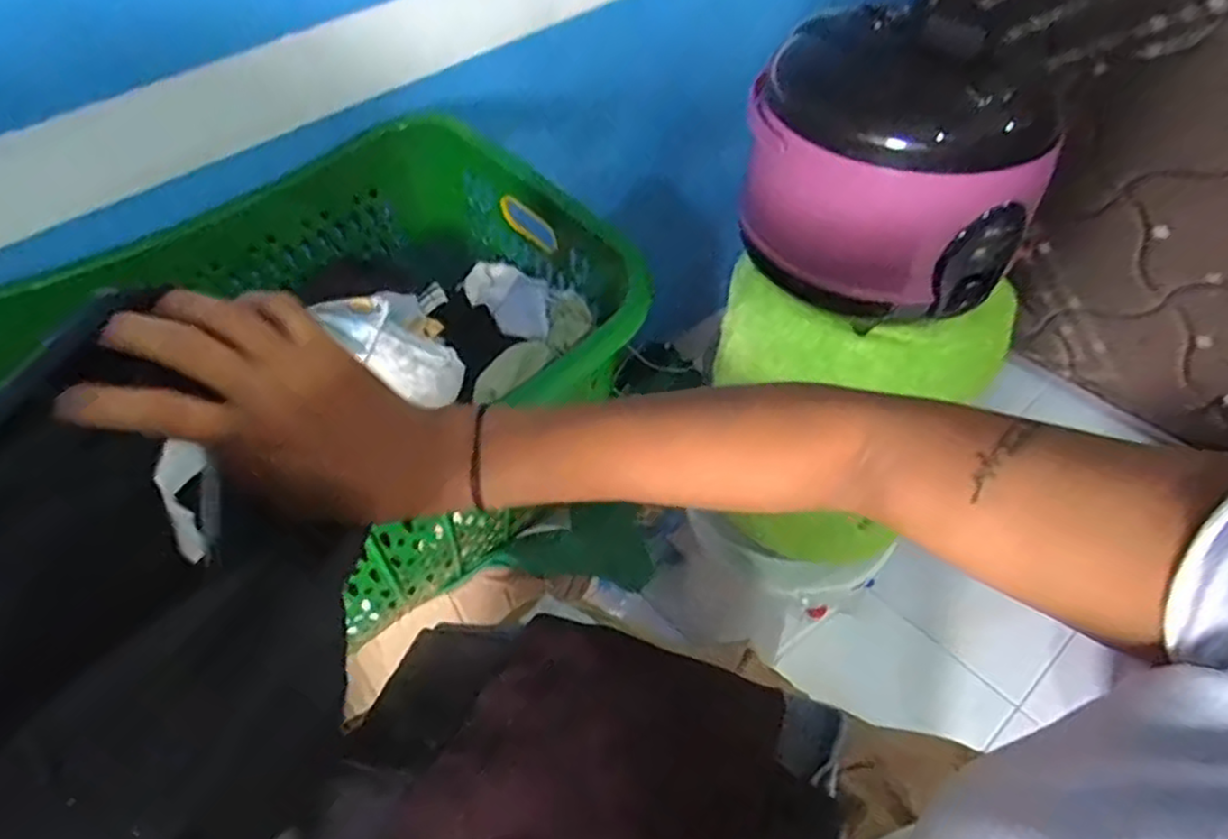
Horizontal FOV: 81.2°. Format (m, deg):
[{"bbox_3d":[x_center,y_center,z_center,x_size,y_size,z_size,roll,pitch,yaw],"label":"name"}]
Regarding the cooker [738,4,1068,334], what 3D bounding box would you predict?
[{"bbox_3d":[0.222,-0.205,0.594,0.199,0.190,0.177,-5,51,0],"label":"cooker"}]

